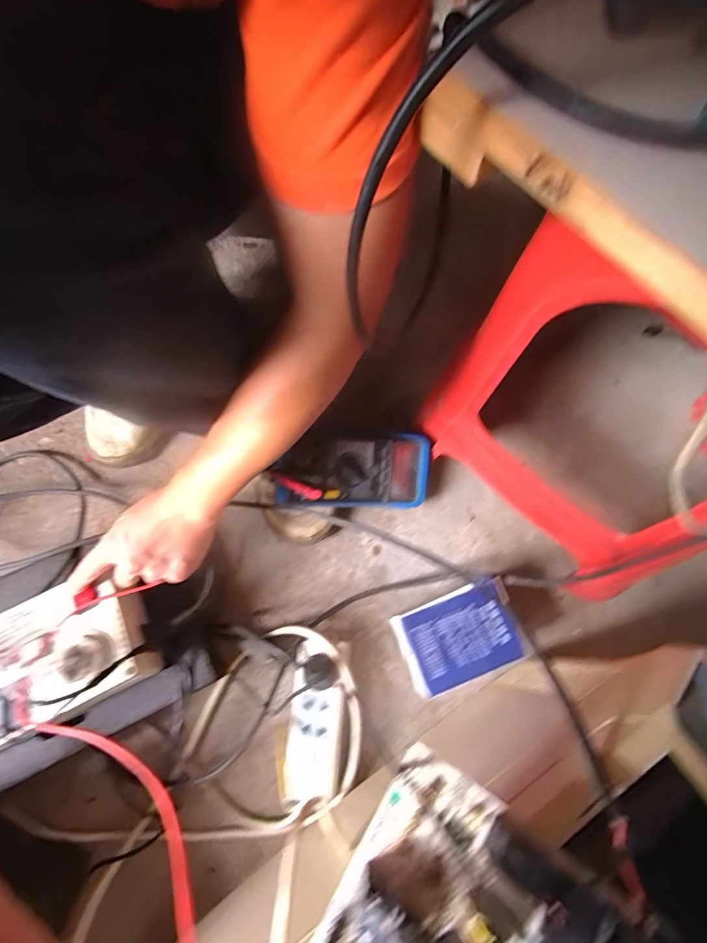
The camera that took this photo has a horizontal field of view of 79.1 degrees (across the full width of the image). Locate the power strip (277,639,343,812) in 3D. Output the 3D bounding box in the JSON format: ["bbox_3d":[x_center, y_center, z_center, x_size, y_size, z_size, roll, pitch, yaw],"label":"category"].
[{"bbox_3d":[-0.045,0.276,0.480,0.059,0.041,0.158,6,71,2],"label":"power strip"}]

